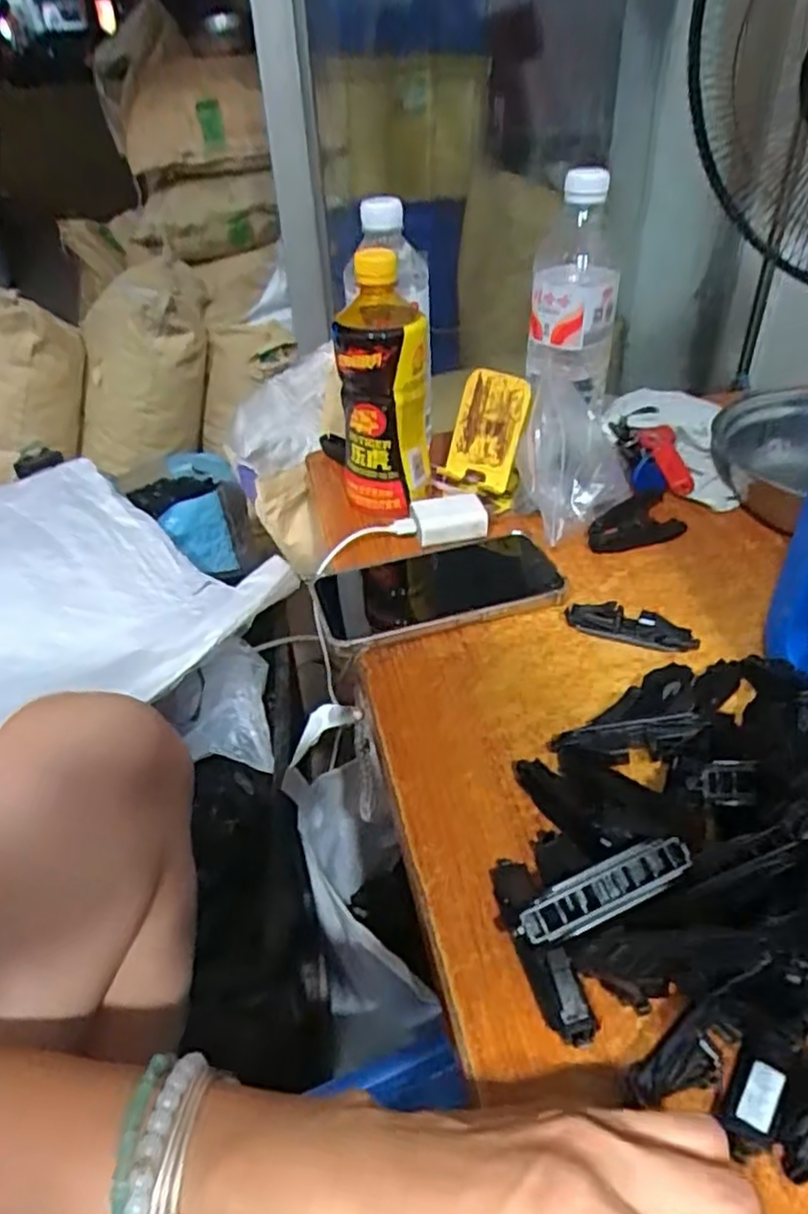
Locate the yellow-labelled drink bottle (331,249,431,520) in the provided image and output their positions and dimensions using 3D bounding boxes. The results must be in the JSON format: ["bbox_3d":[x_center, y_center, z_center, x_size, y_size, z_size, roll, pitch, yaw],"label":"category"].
[{"bbox_3d":[-0.017,-0.173,0.566,0.070,0.184,0.085,-1,38,3],"label":"yellow-labelled drink bottle"}]

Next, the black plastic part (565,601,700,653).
[{"bbox_3d":[0.144,0.012,0.465,0.080,0.017,0.018,12,40,19],"label":"black plastic part"}]

